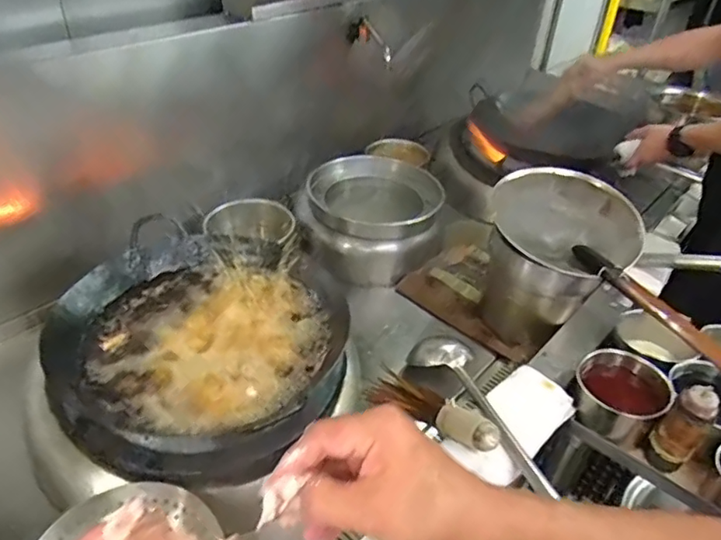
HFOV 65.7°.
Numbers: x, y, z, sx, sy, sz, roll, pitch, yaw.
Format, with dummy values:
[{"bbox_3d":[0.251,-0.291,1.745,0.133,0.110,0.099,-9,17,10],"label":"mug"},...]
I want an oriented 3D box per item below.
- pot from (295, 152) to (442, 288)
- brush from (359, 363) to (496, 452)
[{"bbox_3d":[0.031,-0.135,1.397,0.343,0.183,0.284,11,37,11],"label":"pot"},{"bbox_3d":[0.117,0.231,0.924,0.069,0.051,0.261,-24,23,-32],"label":"brush"}]

